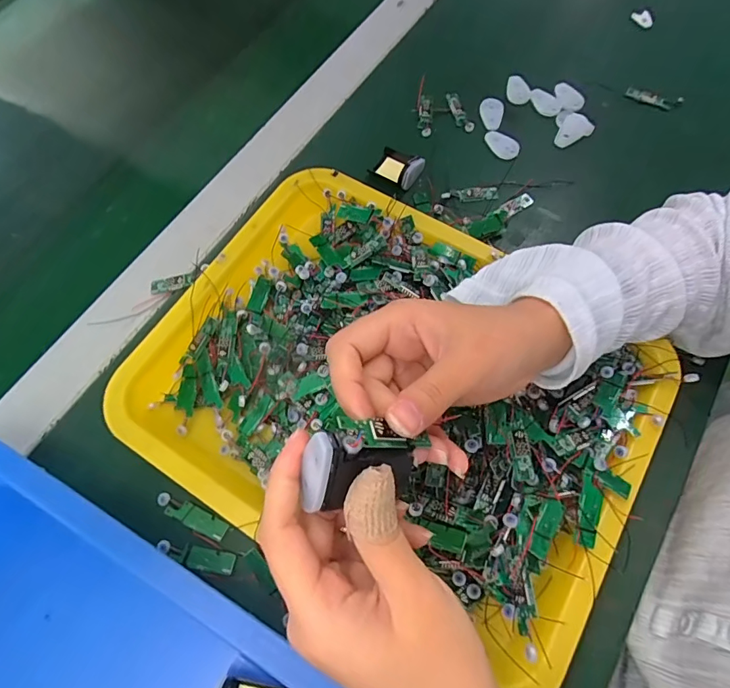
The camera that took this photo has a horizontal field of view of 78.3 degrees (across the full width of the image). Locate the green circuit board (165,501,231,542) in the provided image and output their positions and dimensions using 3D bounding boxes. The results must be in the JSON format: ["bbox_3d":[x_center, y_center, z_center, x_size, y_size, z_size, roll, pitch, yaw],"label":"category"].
[{"bbox_3d":[-0.113,0.118,0.302,0.042,0.006,0.013,24,70,10],"label":"green circuit board"}]

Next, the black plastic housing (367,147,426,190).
[{"bbox_3d":[0.028,-0.160,0.406,0.043,0.018,0.034,31,71,13],"label":"black plastic housing"}]

